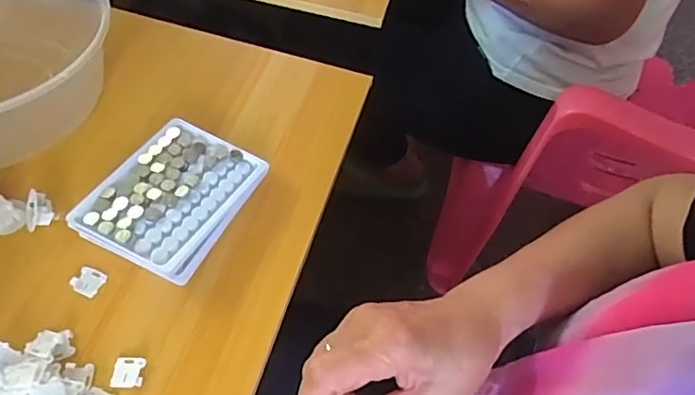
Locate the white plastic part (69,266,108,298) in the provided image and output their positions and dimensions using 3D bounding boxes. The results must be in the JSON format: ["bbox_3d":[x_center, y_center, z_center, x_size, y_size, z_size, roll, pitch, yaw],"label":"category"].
[{"bbox_3d":[-0.191,0.061,0.418,0.021,0.004,0.020,25,56,13],"label":"white plastic part"}]

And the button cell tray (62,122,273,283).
[{"bbox_3d":[-0.136,-0.001,0.451,0.098,0.030,0.127,24,56,13],"label":"button cell tray"}]

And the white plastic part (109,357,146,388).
[{"bbox_3d":[-0.148,0.117,0.383,0.020,0.004,0.020,3,54,-2],"label":"white plastic part"}]

